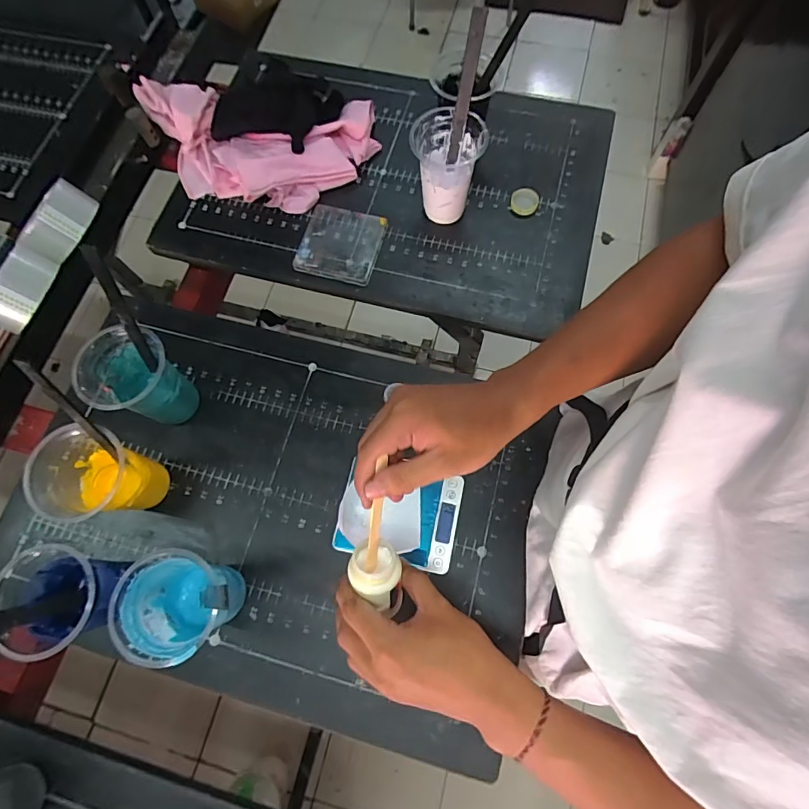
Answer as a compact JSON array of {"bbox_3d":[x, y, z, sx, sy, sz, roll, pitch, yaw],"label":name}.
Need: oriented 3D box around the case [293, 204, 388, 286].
[{"bbox_3d":[-0.087,-0.221,0.621,0.109,0.008,0.107,15,71,5],"label":"case"}]

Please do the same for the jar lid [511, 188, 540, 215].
[{"bbox_3d":[0.166,-0.280,0.627,0.037,0.012,0.039,0,70,0],"label":"jar lid"}]

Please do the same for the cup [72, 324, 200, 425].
[{"bbox_3d":[-0.286,-0.020,0.500,0.076,0.120,0.080,-1,70,-1],"label":"cup"}]

